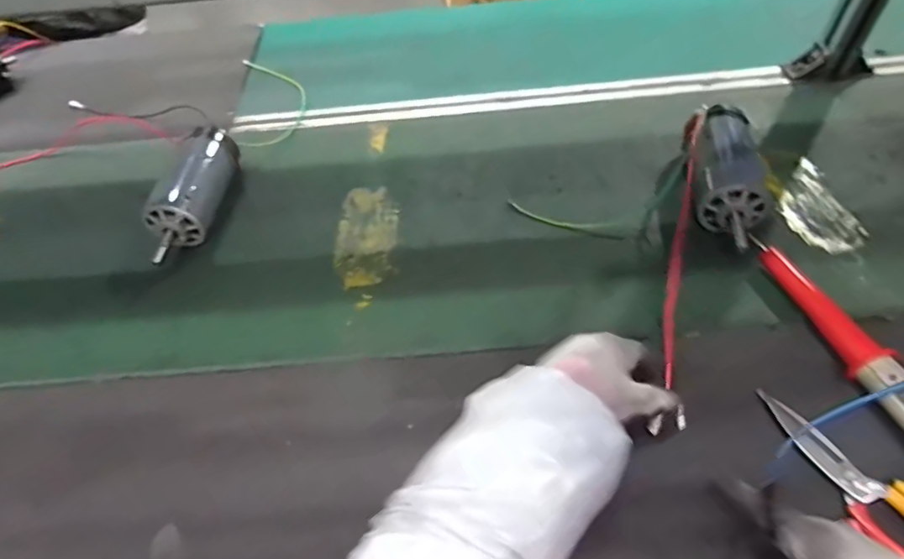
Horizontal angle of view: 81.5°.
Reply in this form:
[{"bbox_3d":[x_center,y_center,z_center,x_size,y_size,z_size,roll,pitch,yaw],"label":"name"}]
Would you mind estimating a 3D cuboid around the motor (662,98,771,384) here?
[{"bbox_3d":[0.269,-0.048,0.557,0.103,0.060,0.358,20,63,16],"label":"motor"}]

